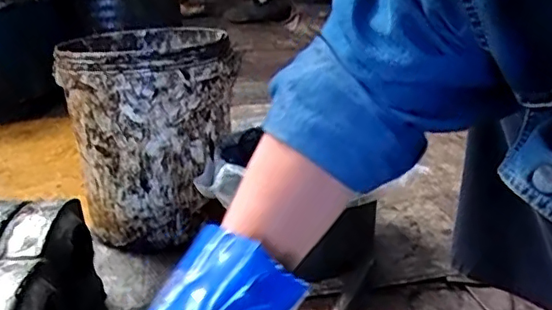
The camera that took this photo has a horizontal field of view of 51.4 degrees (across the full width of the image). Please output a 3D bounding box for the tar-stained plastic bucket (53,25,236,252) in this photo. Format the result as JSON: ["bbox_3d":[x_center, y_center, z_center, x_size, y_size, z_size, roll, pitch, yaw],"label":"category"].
[{"bbox_3d":[-0.213,-0.044,1.049,0.279,0.335,0.274,-1,23,0],"label":"tar-stained plastic bucket"}]

